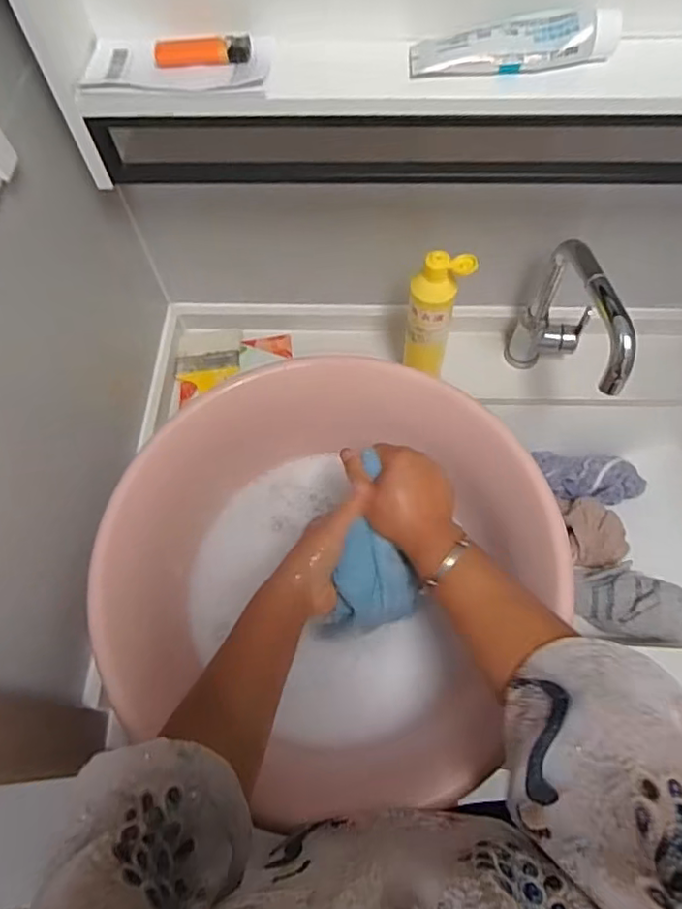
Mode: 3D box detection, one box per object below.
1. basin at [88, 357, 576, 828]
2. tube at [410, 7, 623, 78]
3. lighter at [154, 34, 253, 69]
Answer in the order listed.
[{"bbox_3d":[0.000,0.092,0.599,0.396,0.150,0.347,31,69,15],"label":"basin"},{"bbox_3d":[0.141,-0.337,0.471,0.162,0.033,0.041,3,64,3],"label":"tube"},{"bbox_3d":[-0.119,-0.346,0.493,0.081,0.012,0.024,-4,64,0],"label":"lighter"}]

